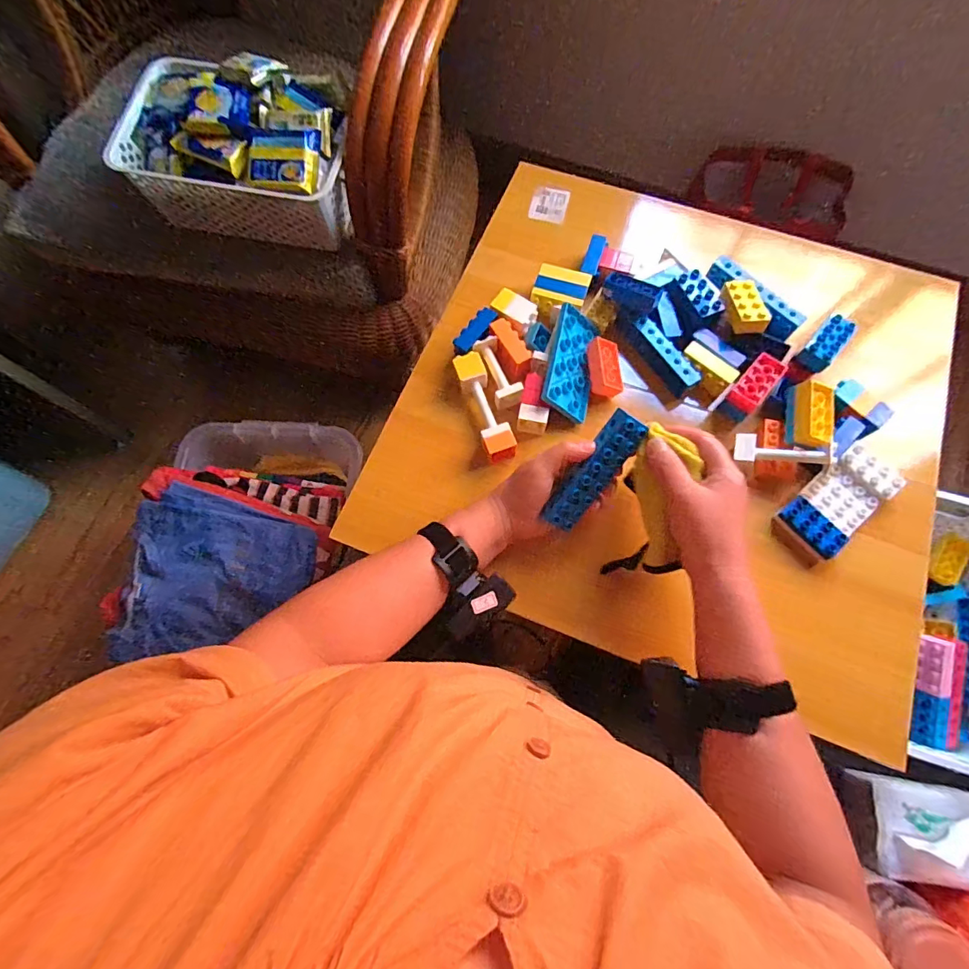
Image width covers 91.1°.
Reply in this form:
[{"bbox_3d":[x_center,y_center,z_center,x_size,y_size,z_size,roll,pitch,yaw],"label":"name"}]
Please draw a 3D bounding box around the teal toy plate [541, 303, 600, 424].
[{"bbox_3d":[0.100,-0.141,0.551,0.064,0.012,0.127,24,71,-31],"label":"teal toy plate"}]

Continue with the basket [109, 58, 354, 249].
[{"bbox_3d":[-0.341,-0.473,0.680,0.304,0.126,0.197,9,72,3],"label":"basket"}]

